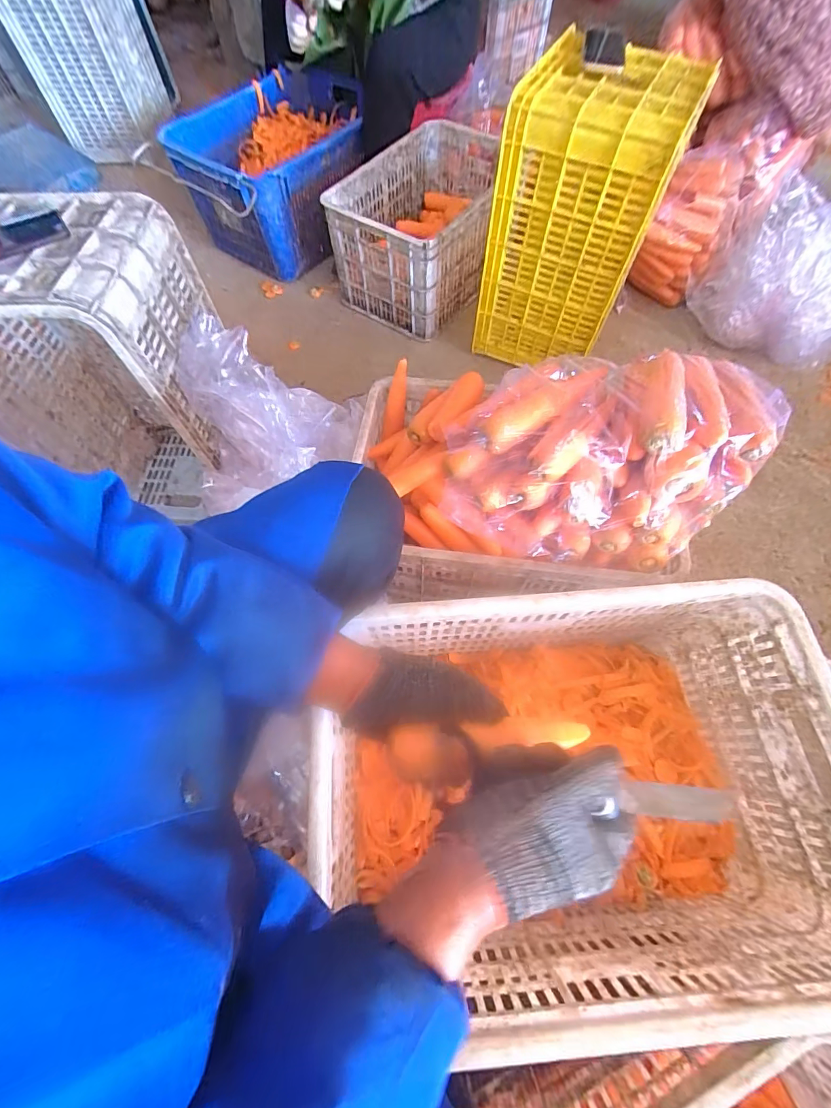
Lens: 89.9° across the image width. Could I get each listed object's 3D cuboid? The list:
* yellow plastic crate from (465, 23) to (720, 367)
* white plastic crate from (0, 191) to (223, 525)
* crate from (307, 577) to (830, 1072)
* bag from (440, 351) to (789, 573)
[{"bbox_3d":[0.340,-0.726,0.931,0.311,0.460,0.278,18,67,10],"label":"yellow plastic crate"},{"bbox_3d":[-0.544,-0.311,0.775,0.362,0.483,0.277,3,65,3],"label":"white plastic crate"},{"bbox_3d":[0.195,0.297,0.571,0.594,0.293,0.412,-4,65,0],"label":"crate"},{"bbox_3d":[0.238,-0.129,0.565,0.383,0.174,0.240,4,65,3],"label":"bag"}]

